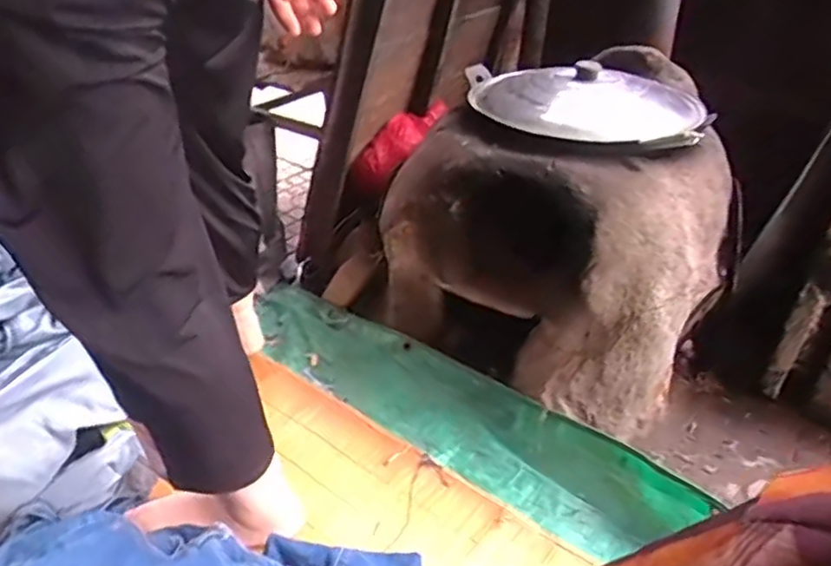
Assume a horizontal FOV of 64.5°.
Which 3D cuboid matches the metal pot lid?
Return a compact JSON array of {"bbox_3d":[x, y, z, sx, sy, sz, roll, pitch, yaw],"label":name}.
[{"bbox_3d":[0.278,-0.308,1.078,0.390,0.070,0.320,7,33,7],"label":"metal pot lid"}]

